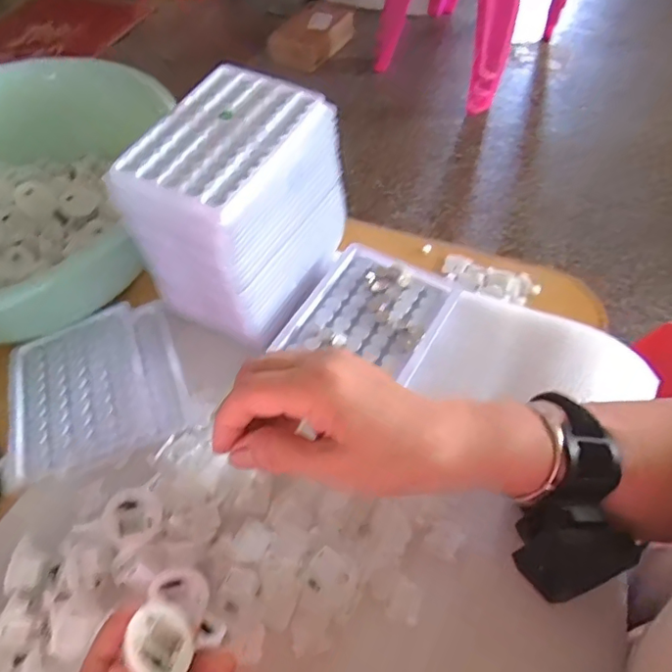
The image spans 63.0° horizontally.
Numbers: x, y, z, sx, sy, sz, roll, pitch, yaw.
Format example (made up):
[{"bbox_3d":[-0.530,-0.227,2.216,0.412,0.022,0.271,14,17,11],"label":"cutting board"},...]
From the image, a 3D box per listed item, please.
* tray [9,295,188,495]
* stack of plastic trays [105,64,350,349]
[{"bbox_3d":[-0.177,0.033,0.399,0.124,0.018,0.129,-20,58,-10],"label":"tray"},{"bbox_3d":[-0.065,-0.091,0.394,0.095,0.129,0.132,24,61,18],"label":"stack of plastic trays"}]

